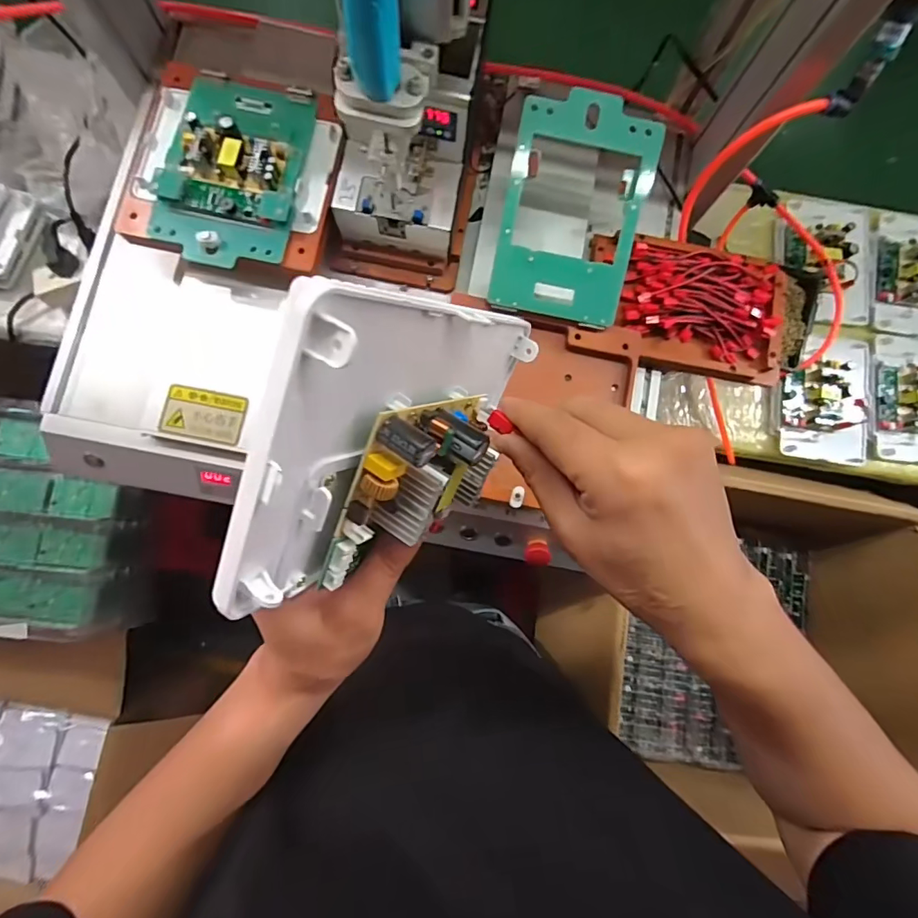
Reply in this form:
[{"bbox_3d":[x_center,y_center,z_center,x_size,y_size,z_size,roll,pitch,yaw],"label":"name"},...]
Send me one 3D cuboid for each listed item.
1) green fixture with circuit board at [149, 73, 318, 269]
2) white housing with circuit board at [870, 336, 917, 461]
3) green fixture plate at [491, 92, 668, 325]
[{"bbox_3d":[-0.225,-0.291,0.483,0.131,0.026,0.195,11,82,-3],"label":"green fixture with circuit board"},{"bbox_3d":[0.672,-0.089,0.698,0.136,0.025,0.181,6,83,-4],"label":"white housing with circuit board"},{"bbox_3d":[0.111,-0.241,0.470,0.132,0.013,0.200,12,101,-2],"label":"green fixture plate"}]

